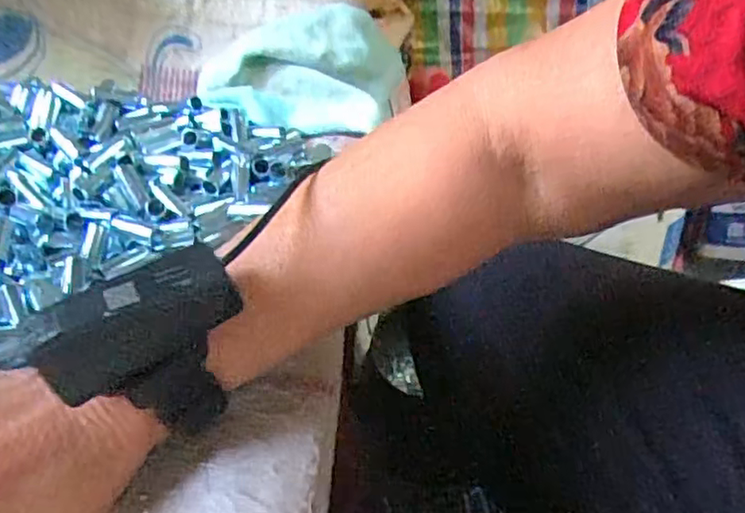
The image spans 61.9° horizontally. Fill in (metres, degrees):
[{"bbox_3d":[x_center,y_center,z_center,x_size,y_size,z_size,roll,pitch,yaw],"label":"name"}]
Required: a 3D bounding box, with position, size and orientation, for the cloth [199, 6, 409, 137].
[{"bbox_3d":[-0.070,-0.177,0.585,0.183,0.081,0.134,0,32,7],"label":"cloth"}]

